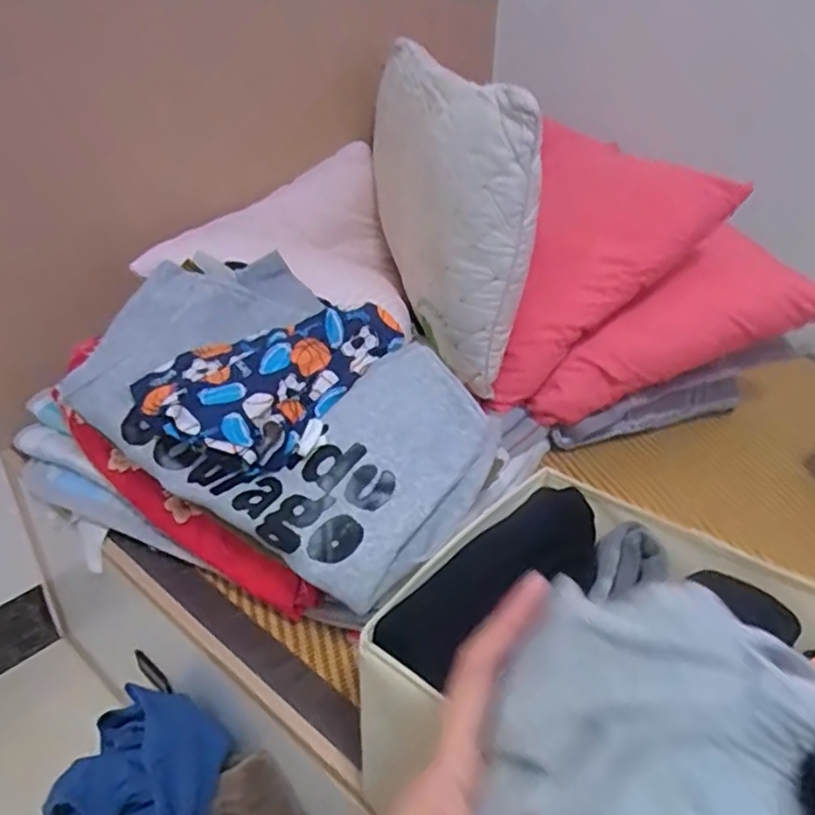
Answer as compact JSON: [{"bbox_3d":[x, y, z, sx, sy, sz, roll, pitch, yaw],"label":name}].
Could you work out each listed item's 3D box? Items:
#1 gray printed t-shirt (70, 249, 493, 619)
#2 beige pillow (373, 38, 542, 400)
[{"bbox_3d":[-0.127,-0.005,0.659,0.414,0.080,0.265,33,71,23],"label":"gray printed t-shirt"},{"bbox_3d":[0.021,-0.346,0.919,0.094,0.337,0.630,-7,45,-14],"label":"beige pillow"}]

